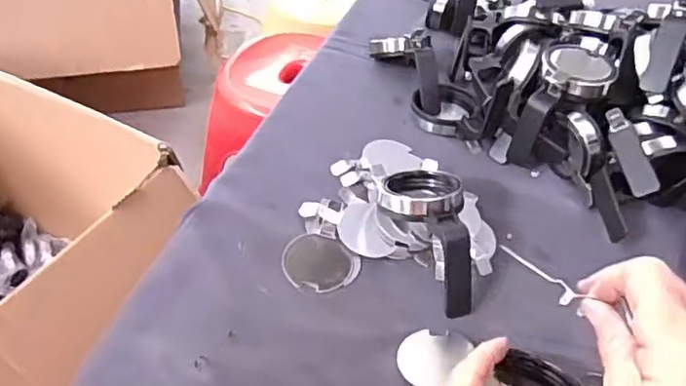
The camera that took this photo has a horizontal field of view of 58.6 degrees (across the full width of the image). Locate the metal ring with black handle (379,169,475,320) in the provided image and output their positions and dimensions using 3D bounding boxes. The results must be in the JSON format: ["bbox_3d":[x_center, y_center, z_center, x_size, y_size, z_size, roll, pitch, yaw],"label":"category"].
[{"bbox_3d":[0.067,0.032,0.498,0.079,0.052,0.125,5,44,-3],"label":"metal ring with black handle"}]

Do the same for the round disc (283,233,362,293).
[{"bbox_3d":[-0.018,0.058,0.506,0.062,0.006,0.051,12,44,5],"label":"round disc"}]

